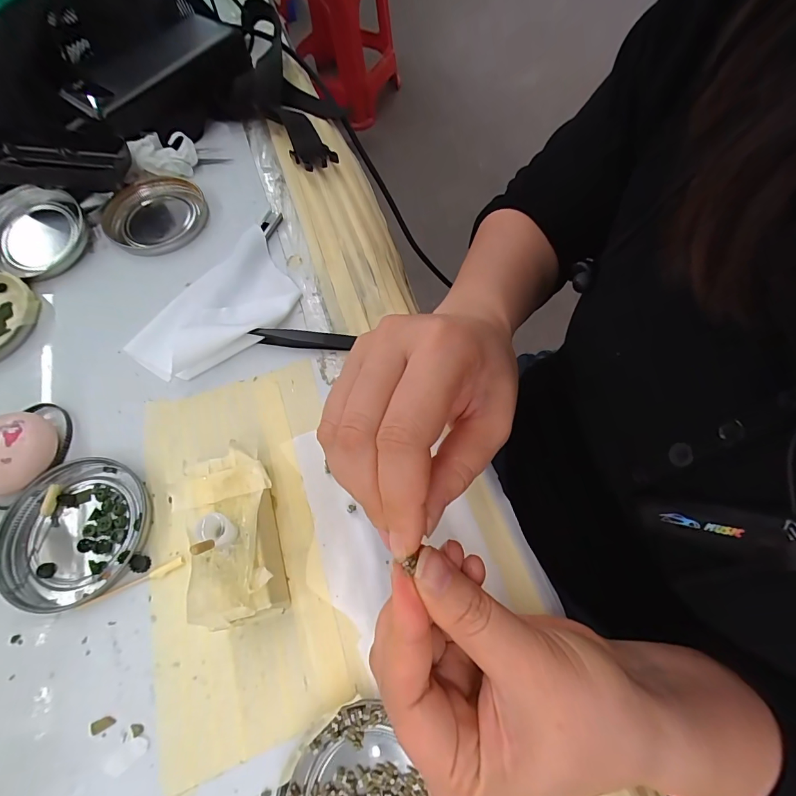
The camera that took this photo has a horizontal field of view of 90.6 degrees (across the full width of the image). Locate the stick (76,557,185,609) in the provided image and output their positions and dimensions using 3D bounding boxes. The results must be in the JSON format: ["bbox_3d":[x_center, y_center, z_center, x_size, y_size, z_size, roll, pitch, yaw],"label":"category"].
[{"bbox_3d":[-0.142,0.100,0.211,0.056,0.004,0.006,-25,68,-9],"label":"stick"}]

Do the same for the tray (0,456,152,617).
[{"bbox_3d":[-0.181,0.074,0.221,0.076,0.009,0.077,-1,66,1],"label":"tray"}]

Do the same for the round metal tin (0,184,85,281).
[{"bbox_3d":[-0.279,-0.128,0.302,0.056,0.031,0.070,20,68,10],"label":"round metal tin"}]

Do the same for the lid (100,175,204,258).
[{"bbox_3d":[-0.197,-0.148,0.318,0.077,0.010,0.076,-1,66,1],"label":"lid"}]

